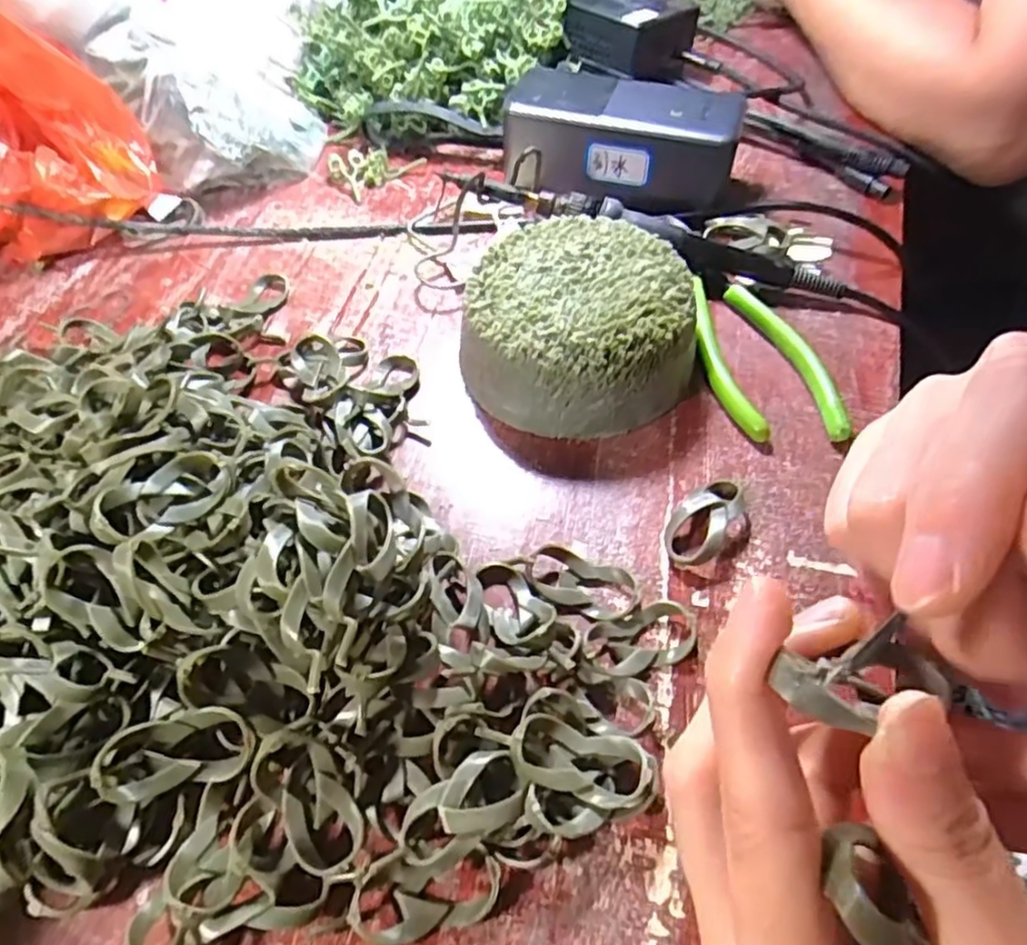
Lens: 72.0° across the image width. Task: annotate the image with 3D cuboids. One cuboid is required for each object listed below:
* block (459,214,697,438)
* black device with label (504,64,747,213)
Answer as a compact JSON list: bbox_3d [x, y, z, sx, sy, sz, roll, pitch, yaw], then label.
[{"bbox_3d":[0.028,-0.069,0.328,0.101,0.046,0.097,-1,55,1],"label":"block"},{"bbox_3d":[0.062,-0.192,0.408,0.129,0.051,0.055,18,57,14],"label":"black device with label"}]

